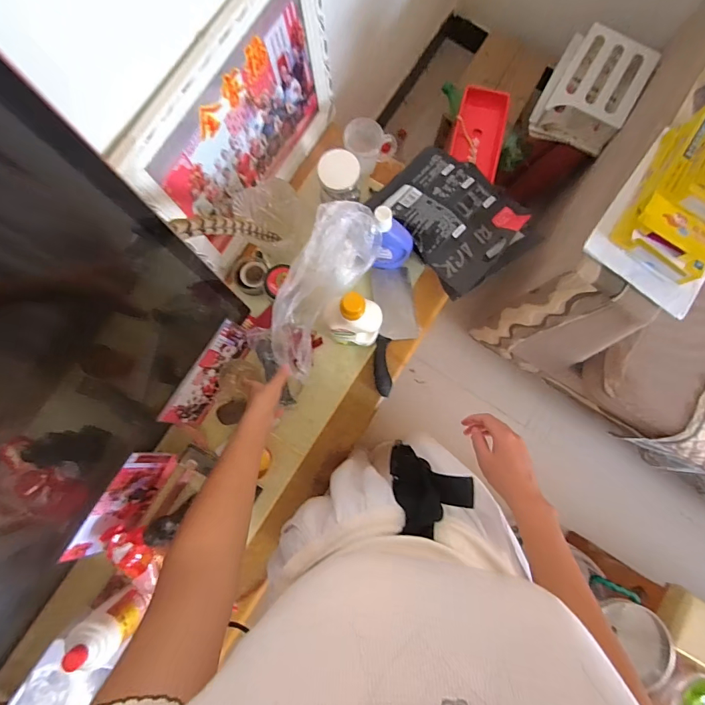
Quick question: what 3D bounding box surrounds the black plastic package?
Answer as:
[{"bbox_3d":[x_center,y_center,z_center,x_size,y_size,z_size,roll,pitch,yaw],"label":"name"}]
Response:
[{"bbox_3d":[0.209,-0.291,0.842,0.239,0.064,0.300,-37,83,-6],"label":"black plastic package"}]

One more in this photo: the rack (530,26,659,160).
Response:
[{"bbox_3d":[0.618,-0.674,1.033,0.212,0.103,0.263,29,82,4],"label":"rack"}]

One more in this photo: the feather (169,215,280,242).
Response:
[{"bbox_3d":[-0.189,-0.187,0.610,0.027,0.209,0.039,-43,83,27],"label":"feather"}]

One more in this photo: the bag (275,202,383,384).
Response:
[{"bbox_3d":[-0.057,-0.117,0.716,0.114,0.098,0.307,29,99,4],"label":"bag"}]

